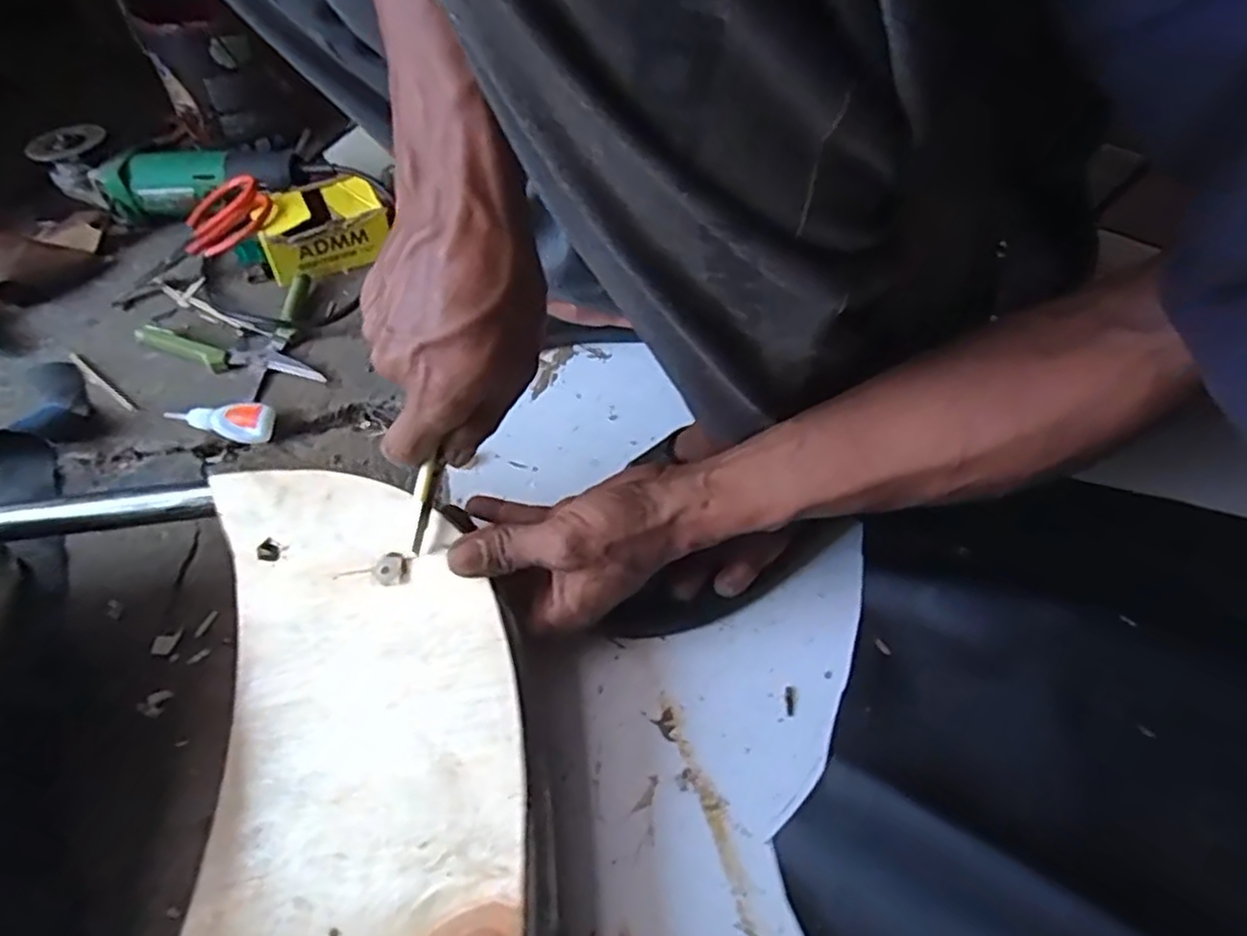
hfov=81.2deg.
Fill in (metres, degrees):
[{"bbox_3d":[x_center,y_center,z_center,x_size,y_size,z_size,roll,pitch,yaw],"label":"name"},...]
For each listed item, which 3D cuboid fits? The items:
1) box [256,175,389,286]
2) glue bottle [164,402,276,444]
[{"bbox_3d":[-0.303,-0.242,0.723,0.115,0.051,0.087,-25,52,-20],"label":"box"},{"bbox_3d":[-0.311,-0.039,0.568,0.077,0.018,0.028,11,49,11],"label":"glue bottle"}]

